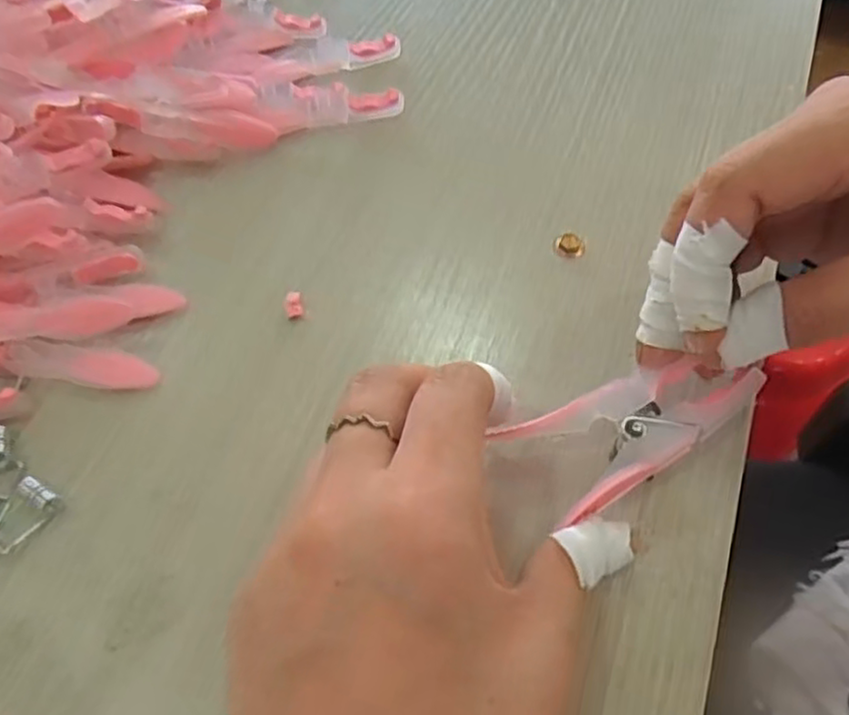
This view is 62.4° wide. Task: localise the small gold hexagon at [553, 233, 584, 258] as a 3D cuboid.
[{"bbox_3d":[0.056,-0.044,0.273,0.012,0.005,0.010,26,64,18],"label":"small gold hexagon"}]

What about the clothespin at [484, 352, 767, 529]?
[{"bbox_3d":[0.062,0.017,0.210,0.071,0.014,0.041,-23,60,-11],"label":"clothespin"}]

